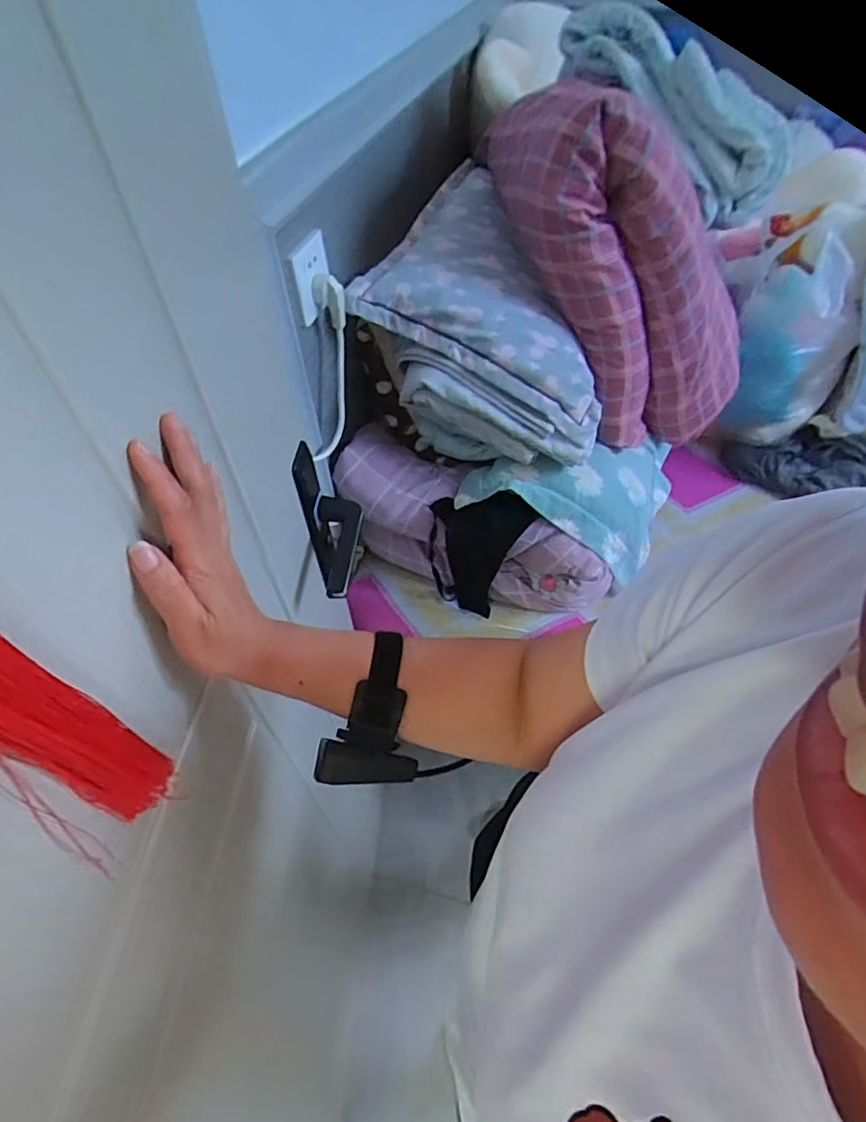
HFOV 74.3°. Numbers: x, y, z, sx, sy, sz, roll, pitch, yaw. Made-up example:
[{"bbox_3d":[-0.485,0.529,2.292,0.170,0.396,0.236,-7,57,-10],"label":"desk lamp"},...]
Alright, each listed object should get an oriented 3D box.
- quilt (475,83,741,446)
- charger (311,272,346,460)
[{"bbox_3d":[0.298,-0.425,0.891,0.251,0.543,0.293,-13,39,41],"label":"quilt"},{"bbox_3d":[-0.143,-0.258,0.779,0.034,0.215,0.116,10,52,10],"label":"charger"}]

